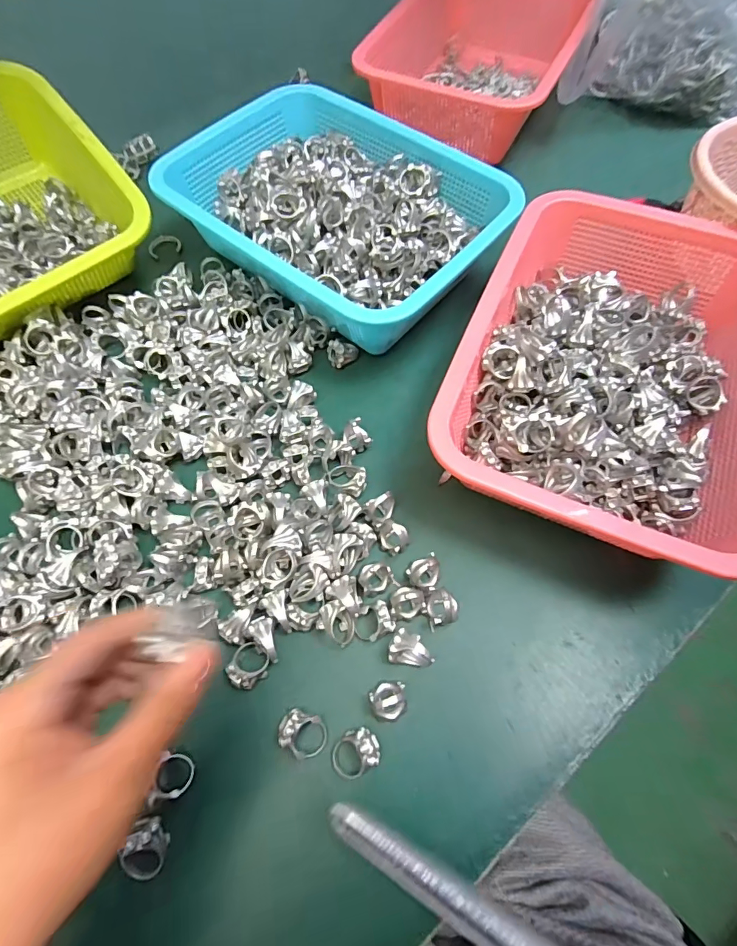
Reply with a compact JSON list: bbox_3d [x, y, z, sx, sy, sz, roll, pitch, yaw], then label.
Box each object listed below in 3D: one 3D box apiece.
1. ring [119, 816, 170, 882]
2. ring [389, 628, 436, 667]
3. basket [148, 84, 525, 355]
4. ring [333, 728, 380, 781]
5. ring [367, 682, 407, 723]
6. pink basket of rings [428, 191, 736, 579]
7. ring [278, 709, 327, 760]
[{"bbox_3d":[-0.114,0.192,0.236,0.020,0.017,0.024,-40,109,9],"label":"ring"},{"bbox_3d":[0.025,0.105,0.272,0.025,0.024,0.017,12,65,5],"label":"ring"},{"bbox_3d":[-0.025,-0.219,0.392,0.267,0.068,0.203,35,69,15],"label":"basket"},{"bbox_3d":[-0.007,0.152,0.249,0.026,0.020,0.020,-29,69,-13],"label":"ring"},{"bbox_3d":[0.012,0.131,0.263,0.020,0.020,0.020,0,65,-1],"label":"ring"},{"bbox_3d":[0.167,-0.073,0.317,0.196,0.075,0.269,22,67,9],"label":"pink basket of rings"},{"bbox_3d":[-0.036,0.144,0.254,0.026,0.022,0.020,33,69,14],"label":"ring"}]

